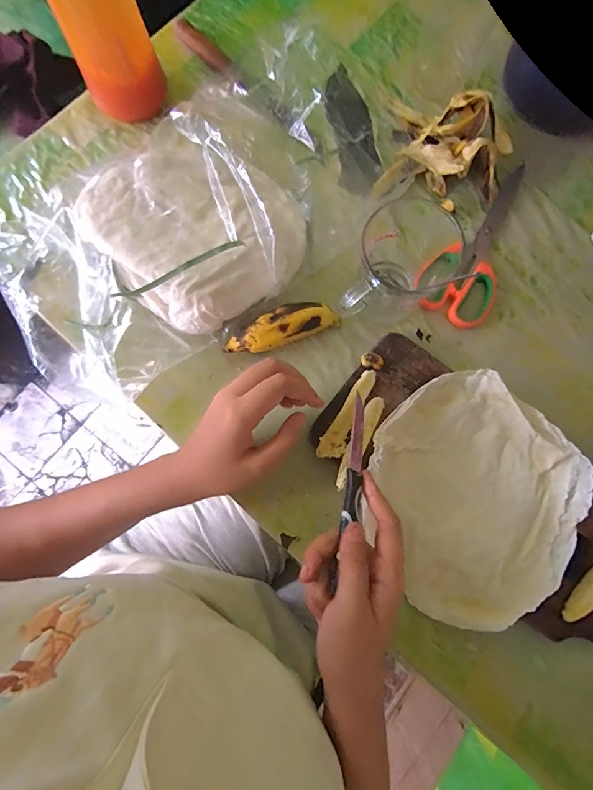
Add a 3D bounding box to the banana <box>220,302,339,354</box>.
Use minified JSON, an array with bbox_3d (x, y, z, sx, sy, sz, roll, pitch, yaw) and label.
[{"bbox_3d":[-0.013,-0.062,0.349,0.108,0.033,0.030,-24,81,-5],"label":"banana"}]

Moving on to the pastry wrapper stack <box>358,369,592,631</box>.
[{"bbox_3d":[0.147,0.083,0.322,0.190,0.039,0.181,-39,82,-7],"label":"pastry wrapper stack"}]

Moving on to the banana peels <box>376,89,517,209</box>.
[{"bbox_3d":[0.149,-0.255,0.378,0.131,0.035,0.126,12,80,2],"label":"banana peels"}]

